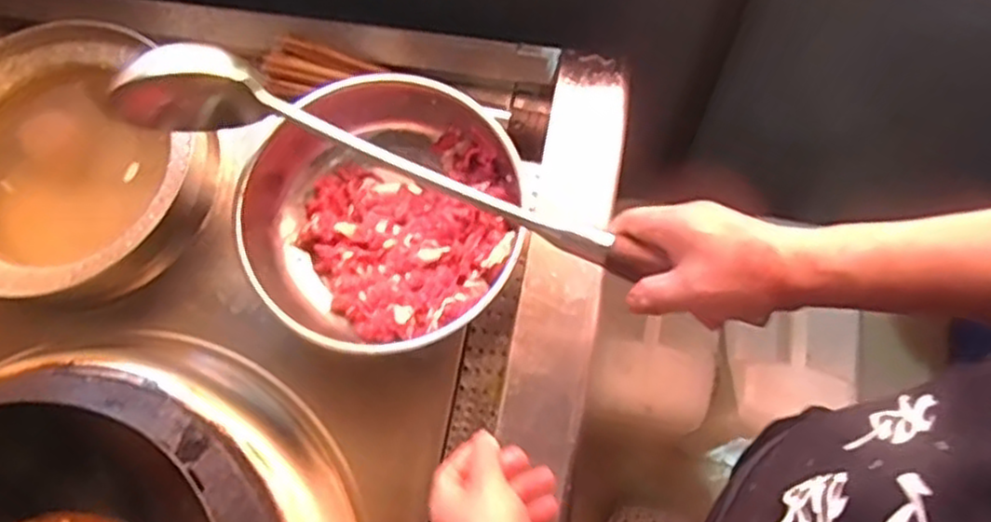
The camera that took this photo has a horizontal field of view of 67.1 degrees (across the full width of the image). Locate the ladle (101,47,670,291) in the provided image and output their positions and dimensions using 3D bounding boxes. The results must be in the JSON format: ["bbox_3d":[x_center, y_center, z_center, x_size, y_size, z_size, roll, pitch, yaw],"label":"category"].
[{"bbox_3d":[-0.102,-0.065,0.594,0.469,0.099,0.077,24,74,15],"label":"ladle"}]

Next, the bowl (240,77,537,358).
[{"bbox_3d":[-0.127,-0.040,0.768,0.300,0.103,0.272,8,71,5],"label":"bowl"}]

